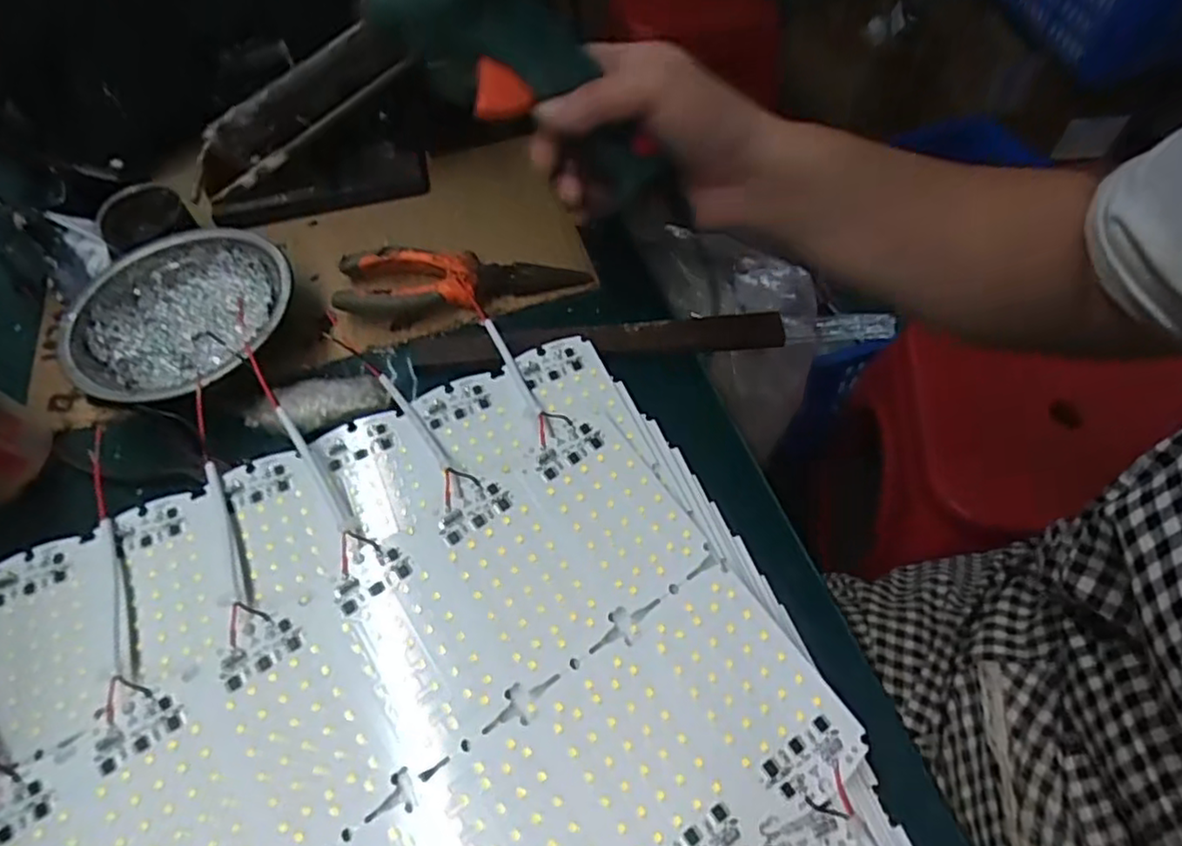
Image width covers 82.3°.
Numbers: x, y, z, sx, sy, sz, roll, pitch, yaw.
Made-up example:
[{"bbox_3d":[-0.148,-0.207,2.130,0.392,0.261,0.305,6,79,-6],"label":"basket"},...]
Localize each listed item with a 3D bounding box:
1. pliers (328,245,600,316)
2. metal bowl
[{"bbox_3d":[-0.084,-0.086,0.423,0.155,0.021,0.047,2,55,5],"label":"pliers"},{"bbox_3d":[-0.244,-0.058,0.407,0.119,0.041,0.119,-1,58,2],"label":"metal bowl"}]

